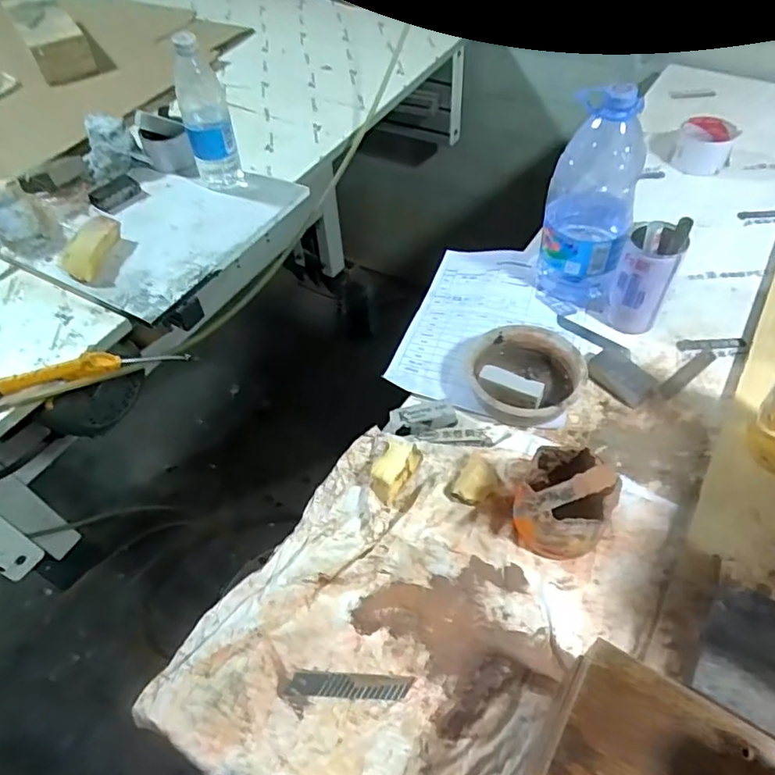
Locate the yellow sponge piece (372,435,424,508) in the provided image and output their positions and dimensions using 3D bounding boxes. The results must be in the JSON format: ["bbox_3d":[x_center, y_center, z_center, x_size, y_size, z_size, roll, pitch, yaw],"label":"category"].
[{"bbox_3d":[0.005,0.083,0.562,0.036,0.032,0.066,23,56,21],"label":"yellow sponge piece"}]

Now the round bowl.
[{"bbox_3d":[0.154,-0.012,0.637,0.121,0.040,0.121,-2,51,2],"label":"round bowl"}]

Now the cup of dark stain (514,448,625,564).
[{"bbox_3d":[0.157,0.103,0.509,0.077,0.081,0.080,-2,51,2],"label":"cup of dark stain"}]

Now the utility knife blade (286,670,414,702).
[{"bbox_3d":[-0.030,0.240,0.457,0.098,0.004,0.019,1,51,5],"label":"utility knife blade"}]

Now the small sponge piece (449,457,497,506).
[{"bbox_3d":[0.086,0.090,0.549,0.036,0.033,0.049,22,56,20],"label":"small sponge piece"}]

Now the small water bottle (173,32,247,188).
[{"bbox_3d":[-0.259,-0.382,0.813,0.063,0.220,0.056,-19,52,-11],"label":"small water bottle"}]

